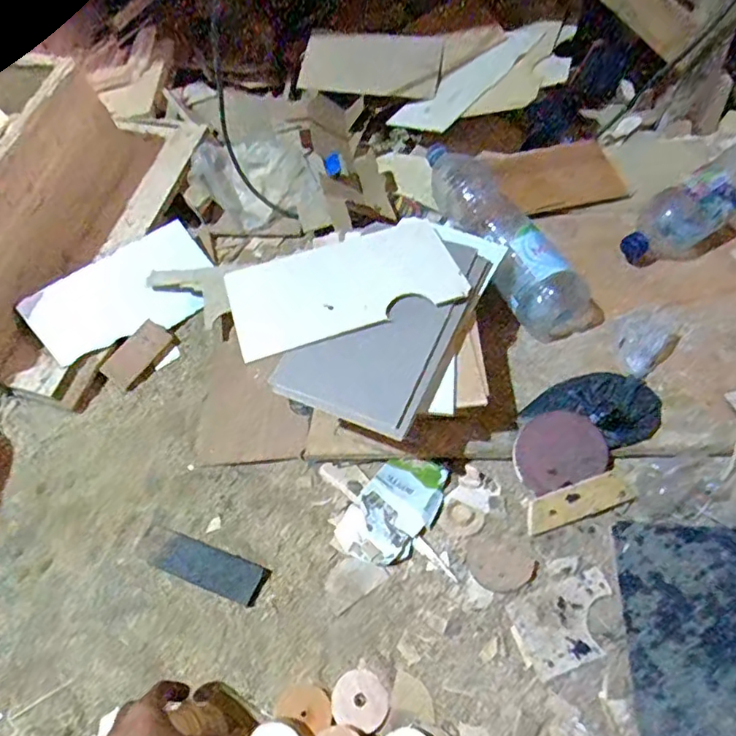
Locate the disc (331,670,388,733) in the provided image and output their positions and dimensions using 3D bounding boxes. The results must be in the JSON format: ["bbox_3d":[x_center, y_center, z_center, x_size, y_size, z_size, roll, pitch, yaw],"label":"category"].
[{"bbox_3d":[-0.007,0.302,0.518,0.051,0.014,0.045,8,55,10],"label":"disc"}]

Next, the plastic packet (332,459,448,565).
[{"bbox_3d":[0.029,0.151,0.619,0.079,0.026,0.129,31,62,24],"label":"plastic packet"}]

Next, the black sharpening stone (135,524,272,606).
[{"bbox_3d":[-0.177,0.208,0.603,0.146,0.009,0.041,16,57,16],"label":"black sharpening stone"}]

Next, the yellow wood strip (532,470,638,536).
[{"bbox_3d":[0.224,0.141,0.603,0.121,0.006,0.034,-16,71,-10],"label":"yellow wood strip"}]

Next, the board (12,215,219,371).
[{"bbox_3d":[-0.330,-0.100,0.782,0.243,0.016,0.130,-36,89,-23],"label":"board"}]

